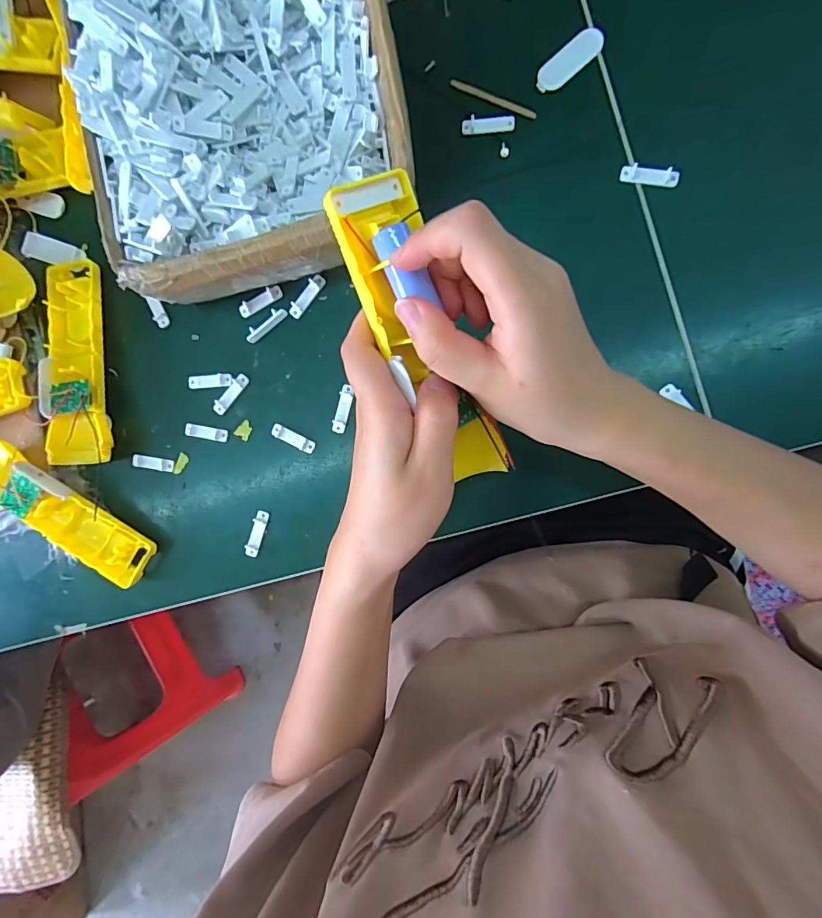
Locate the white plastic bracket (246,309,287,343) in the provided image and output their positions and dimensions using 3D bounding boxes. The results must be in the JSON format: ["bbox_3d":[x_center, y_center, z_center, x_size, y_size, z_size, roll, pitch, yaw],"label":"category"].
[{"bbox_3d":[-0.114,-0.105,0.368,0.038,0.009,0.011,-39,85,8],"label":"white plastic bracket"}]

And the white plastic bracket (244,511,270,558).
[{"bbox_3d":[-0.123,0.059,0.373,0.012,0.004,0.037,19,94,9],"label":"white plastic bracket"}]

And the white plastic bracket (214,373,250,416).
[{"bbox_3d":[-0.144,-0.052,0.375,0.011,0.004,0.038,42,97,7],"label":"white plastic bracket"}]

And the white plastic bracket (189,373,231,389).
[{"bbox_3d":[-0.163,-0.063,0.380,0.037,0.005,0.010,-2,91,10],"label":"white plastic bracket"}]

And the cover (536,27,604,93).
[{"bbox_3d":[0.111,-0.277,0.327,0.051,0.004,0.020,-39,85,8],"label":"cover"}]

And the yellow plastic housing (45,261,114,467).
[{"bbox_3d":[-0.271,-0.080,0.383,0.047,0.032,0.166,-4,90,10],"label":"yellow plastic housing"}]

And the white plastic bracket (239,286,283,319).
[{"bbox_3d":[-0.119,-0.124,0.370,0.038,0.004,0.010,-25,87,9],"label":"white plastic bracket"}]

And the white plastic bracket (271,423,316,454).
[{"bbox_3d":[-0.092,-0.016,0.368,0.037,0.004,0.010,25,95,8],"label":"white plastic bracket"}]

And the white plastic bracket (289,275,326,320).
[{"bbox_3d":[-0.082,-0.127,0.365,0.012,0.004,0.038,41,97,7],"label":"white plastic bracket"}]

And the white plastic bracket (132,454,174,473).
[{"bbox_3d":[-0.214,0.004,0.390,0.036,0.005,0.011,10,93,9],"label":"white plastic bracket"}]

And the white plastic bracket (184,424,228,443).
[{"bbox_3d":[-0.165,-0.021,0.380,0.036,0.004,0.011,11,93,9],"label":"white plastic bracket"}]

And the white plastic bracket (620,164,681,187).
[{"bbox_3d":[0.162,-0.192,0.320,0.037,0.007,0.011,13,93,9],"label":"white plastic bracket"}]

